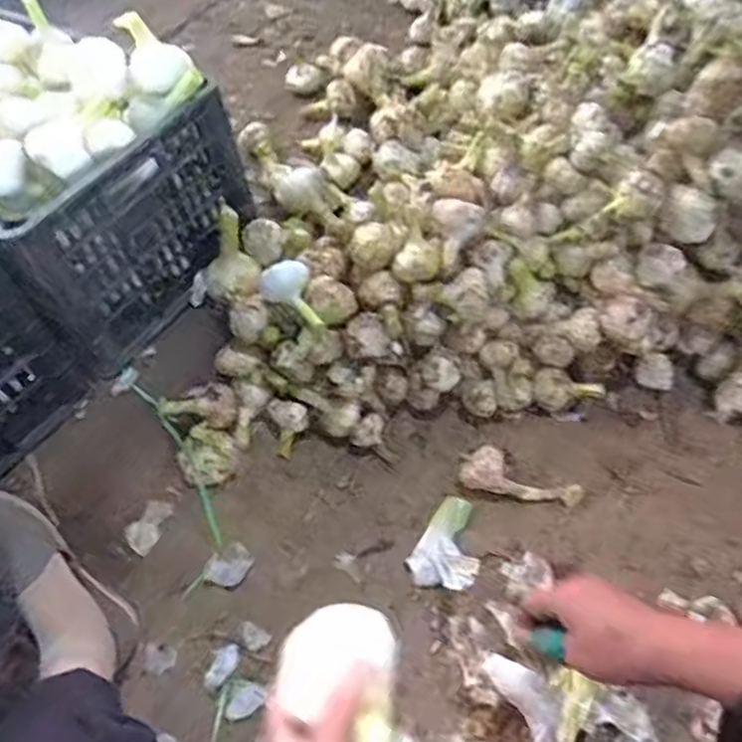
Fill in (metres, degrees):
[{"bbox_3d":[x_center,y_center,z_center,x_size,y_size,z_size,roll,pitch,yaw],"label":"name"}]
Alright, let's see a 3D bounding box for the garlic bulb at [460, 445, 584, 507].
[{"bbox_3d":[0.177,0.131,0.775,0.137,0.044,0.040,20,59,1],"label":"garlic bulb"}]

